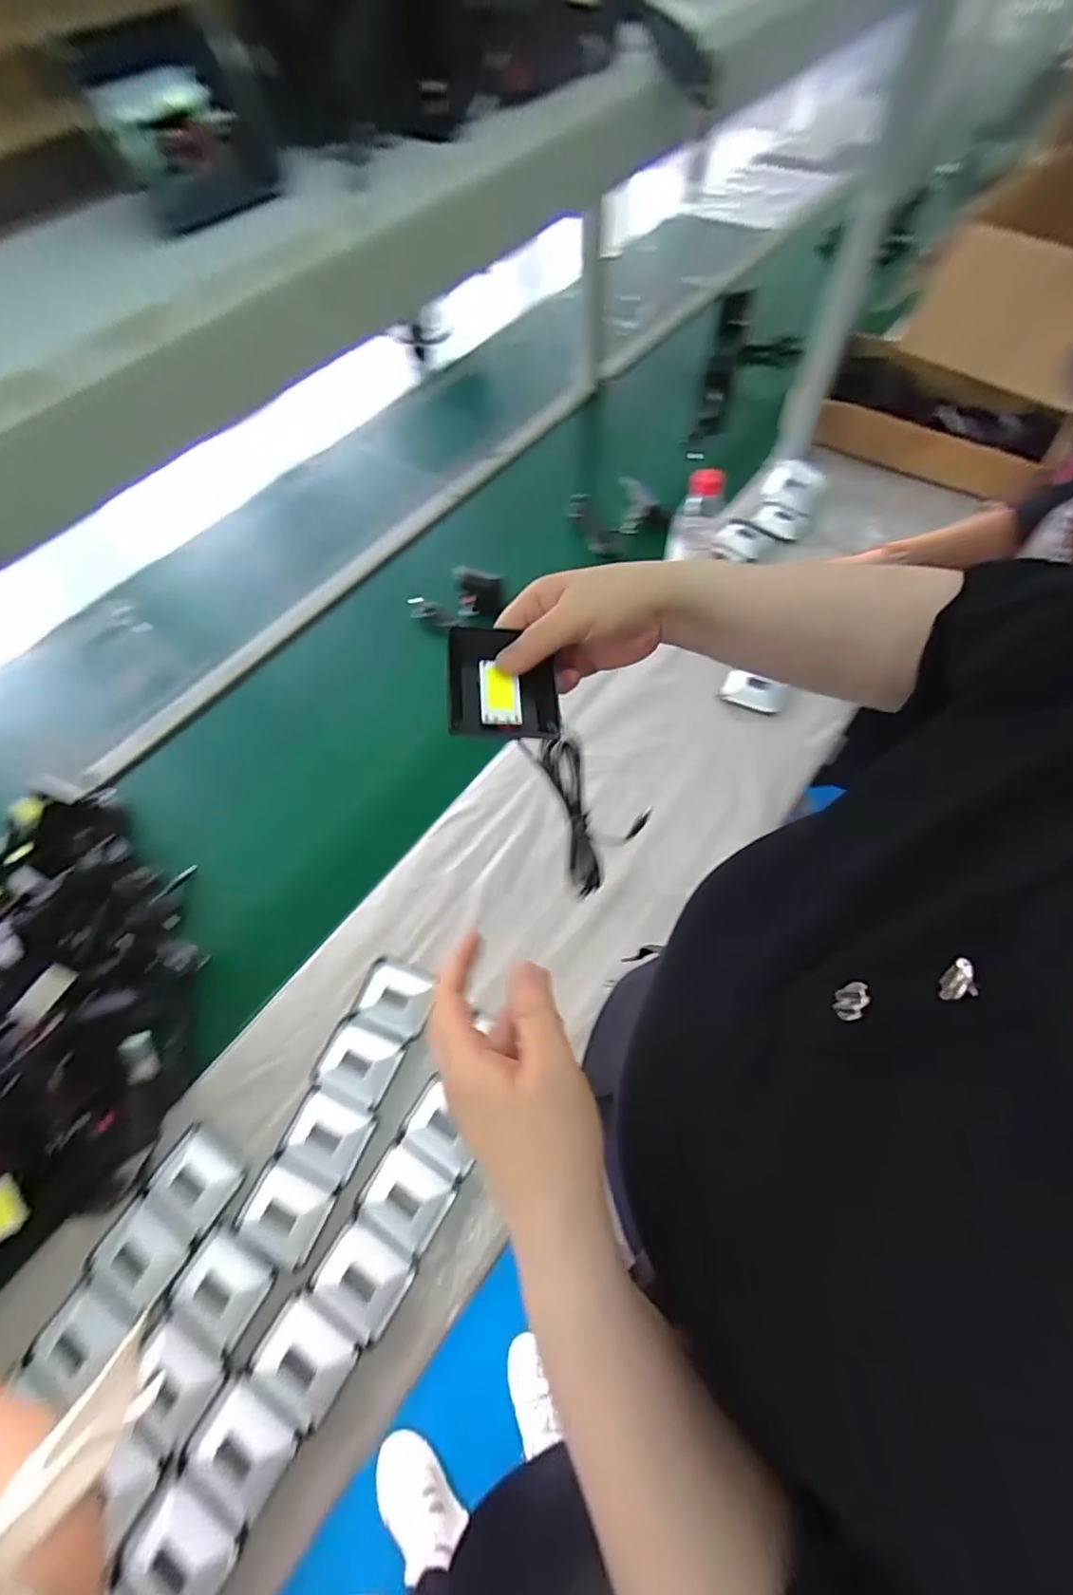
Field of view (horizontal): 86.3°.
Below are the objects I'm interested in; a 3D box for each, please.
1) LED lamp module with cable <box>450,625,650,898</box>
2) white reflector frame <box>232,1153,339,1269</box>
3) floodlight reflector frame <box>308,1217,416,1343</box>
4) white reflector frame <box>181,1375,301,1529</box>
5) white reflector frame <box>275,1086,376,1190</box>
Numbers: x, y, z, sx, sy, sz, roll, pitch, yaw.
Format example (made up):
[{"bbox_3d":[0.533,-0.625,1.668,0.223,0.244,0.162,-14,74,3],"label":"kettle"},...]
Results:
[{"bbox_3d":[0.012,-0.025,0.410,0.066,0.217,0.094,12,60,32],"label":"LED lamp module with cable"},{"bbox_3d":[-0.237,0.387,0.537,0.078,0.012,0.067,20,66,14],"label":"white reflector frame"},{"bbox_3d":[-0.157,0.430,0.513,0.074,0.016,0.066,30,68,18],"label":"floodlight reflector frame"},{"bbox_3d":[-0.237,0.520,0.457,0.074,0.022,0.068,25,67,17],"label":"white reflector frame"},{"bbox_3d":[-0.204,0.327,0.553,0.075,0.010,0.069,20,66,14],"label":"white reflector frame"}]

